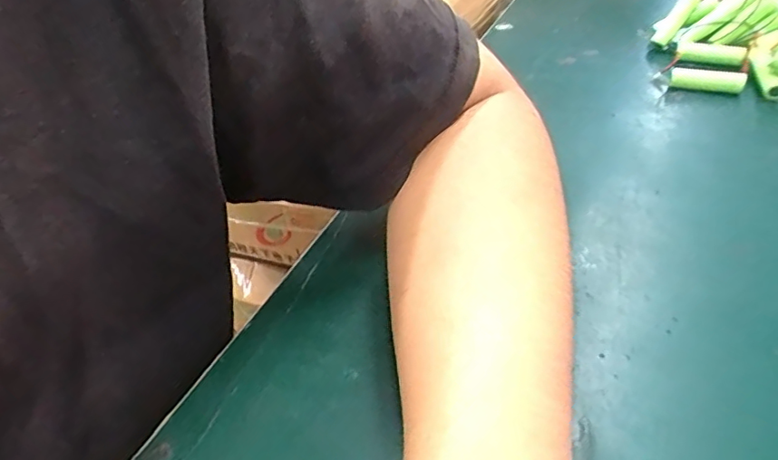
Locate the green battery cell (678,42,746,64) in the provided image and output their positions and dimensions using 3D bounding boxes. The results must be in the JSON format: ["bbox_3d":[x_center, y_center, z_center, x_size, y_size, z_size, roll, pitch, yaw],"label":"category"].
[{"bbox_3d":[0.264,-0.148,0.450,0.050,0.011,0.013,11,44,17],"label":"green battery cell"}]

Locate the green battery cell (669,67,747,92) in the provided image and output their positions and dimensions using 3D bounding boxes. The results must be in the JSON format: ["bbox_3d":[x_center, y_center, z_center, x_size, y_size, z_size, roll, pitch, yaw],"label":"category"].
[{"bbox_3d":[0.246,-0.118,0.421,0.052,0.016,0.013,5,43,11],"label":"green battery cell"}]

